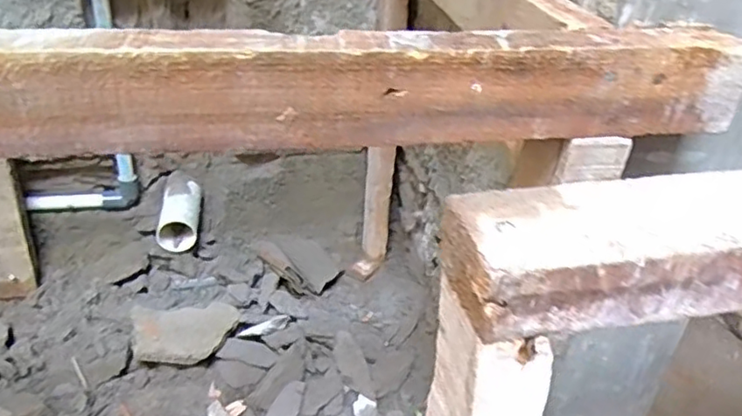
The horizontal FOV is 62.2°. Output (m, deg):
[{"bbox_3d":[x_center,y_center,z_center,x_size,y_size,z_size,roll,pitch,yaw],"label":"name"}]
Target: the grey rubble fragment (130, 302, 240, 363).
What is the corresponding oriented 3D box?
[{"bbox_3d":[-0.273,0.186,0.899,0.154,0.054,0.096,-1,32,-7],"label":"grey rubble fragment"}]

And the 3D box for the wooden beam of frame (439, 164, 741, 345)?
[{"bbox_3d":[0.243,0.004,0.276,0.439,0.038,0.054,-4,33,-13],"label":"wooden beam of frame"}]

